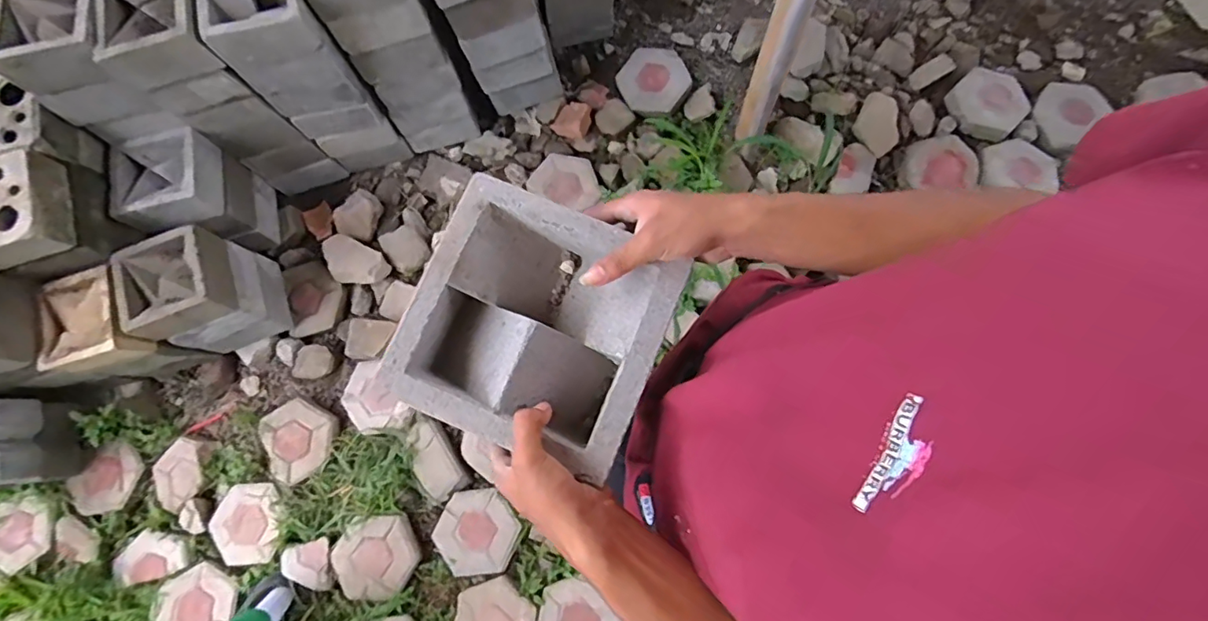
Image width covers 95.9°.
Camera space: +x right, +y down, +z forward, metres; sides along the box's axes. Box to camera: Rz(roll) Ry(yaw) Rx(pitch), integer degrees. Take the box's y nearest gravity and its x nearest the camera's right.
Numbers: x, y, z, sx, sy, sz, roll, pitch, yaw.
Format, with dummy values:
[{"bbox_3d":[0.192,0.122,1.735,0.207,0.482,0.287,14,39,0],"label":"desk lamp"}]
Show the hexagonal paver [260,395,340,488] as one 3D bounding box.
[{"bbox_3d":[-0.813,0.336,1.458,0.198,0.059,0.196,-44,78,-7],"label":"hexagonal paver"}]

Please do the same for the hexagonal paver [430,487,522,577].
[{"bbox_3d":[-0.339,0.579,1.390,0.173,0.036,0.214,-41,78,-6],"label":"hexagonal paver"}]

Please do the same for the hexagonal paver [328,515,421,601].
[{"bbox_3d":[-0.580,0.629,1.389,0.200,0.031,0.196,-33,77,-4],"label":"hexagonal paver"}]

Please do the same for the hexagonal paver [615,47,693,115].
[{"bbox_3d":[0.149,-0.679,1.602,0.206,0.060,0.208,38,80,10],"label":"hexagonal paver"}]

